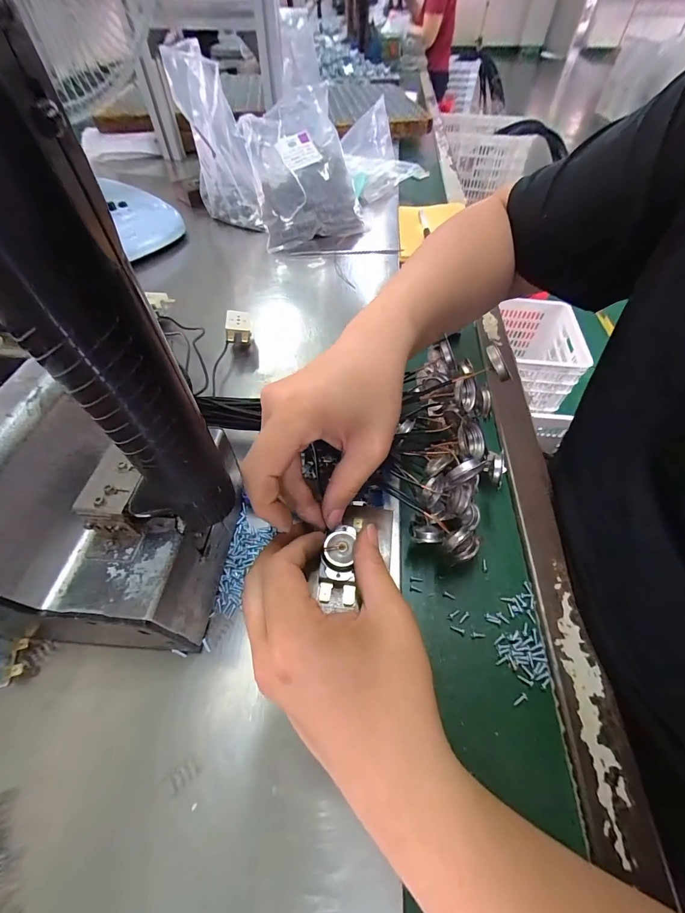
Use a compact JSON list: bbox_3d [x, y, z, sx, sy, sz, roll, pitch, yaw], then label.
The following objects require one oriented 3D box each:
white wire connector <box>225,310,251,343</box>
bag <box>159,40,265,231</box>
[{"bbox_3d":[-0.115,-0.145,0.395,0.026,0.016,0.040,-6,54,-5],"label":"white wire connector"},{"bbox_3d":[-0.192,-0.477,0.545,0.093,0.188,0.131,-10,54,-8],"label":"bag"}]

